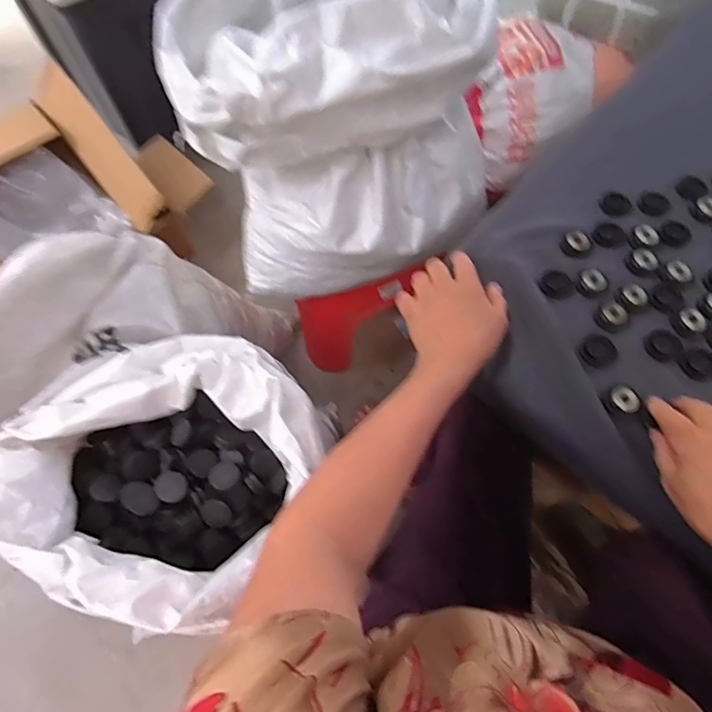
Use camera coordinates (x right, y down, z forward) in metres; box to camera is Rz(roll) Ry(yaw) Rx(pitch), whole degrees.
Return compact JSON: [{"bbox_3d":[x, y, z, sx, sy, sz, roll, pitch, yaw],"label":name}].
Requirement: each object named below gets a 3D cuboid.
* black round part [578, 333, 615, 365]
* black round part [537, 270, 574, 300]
[{"bbox_3d":[0.243,-0.006,0.482,0.036,0.005,0.033,-1,63,2],"label":"black round part"},{"bbox_3d":[0.214,-0.077,0.515,0.036,0.010,0.031,-1,63,2],"label":"black round part"}]

